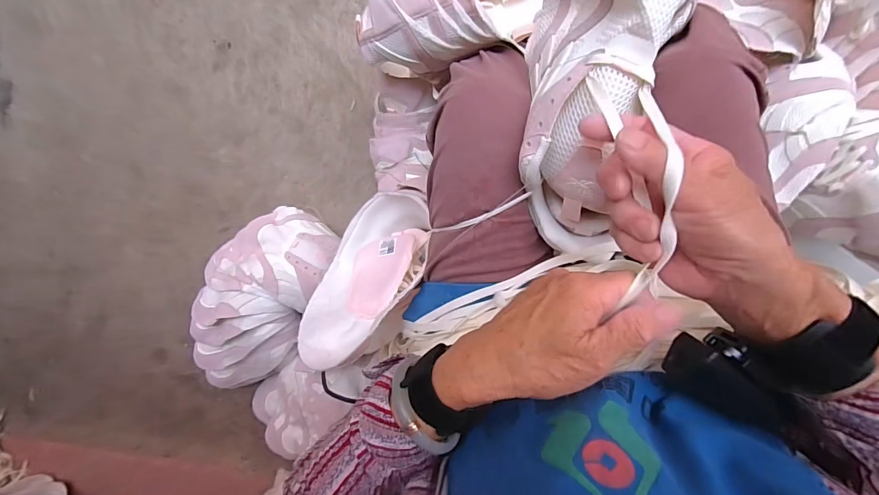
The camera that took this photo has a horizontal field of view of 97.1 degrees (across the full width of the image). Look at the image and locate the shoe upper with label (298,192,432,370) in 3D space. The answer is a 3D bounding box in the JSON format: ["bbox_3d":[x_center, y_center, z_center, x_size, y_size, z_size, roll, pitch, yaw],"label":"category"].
[{"bbox_3d":[-0.093,0.022,0.472,0.141,0.070,0.240,18,60,42],"label":"shoe upper with label"}]

